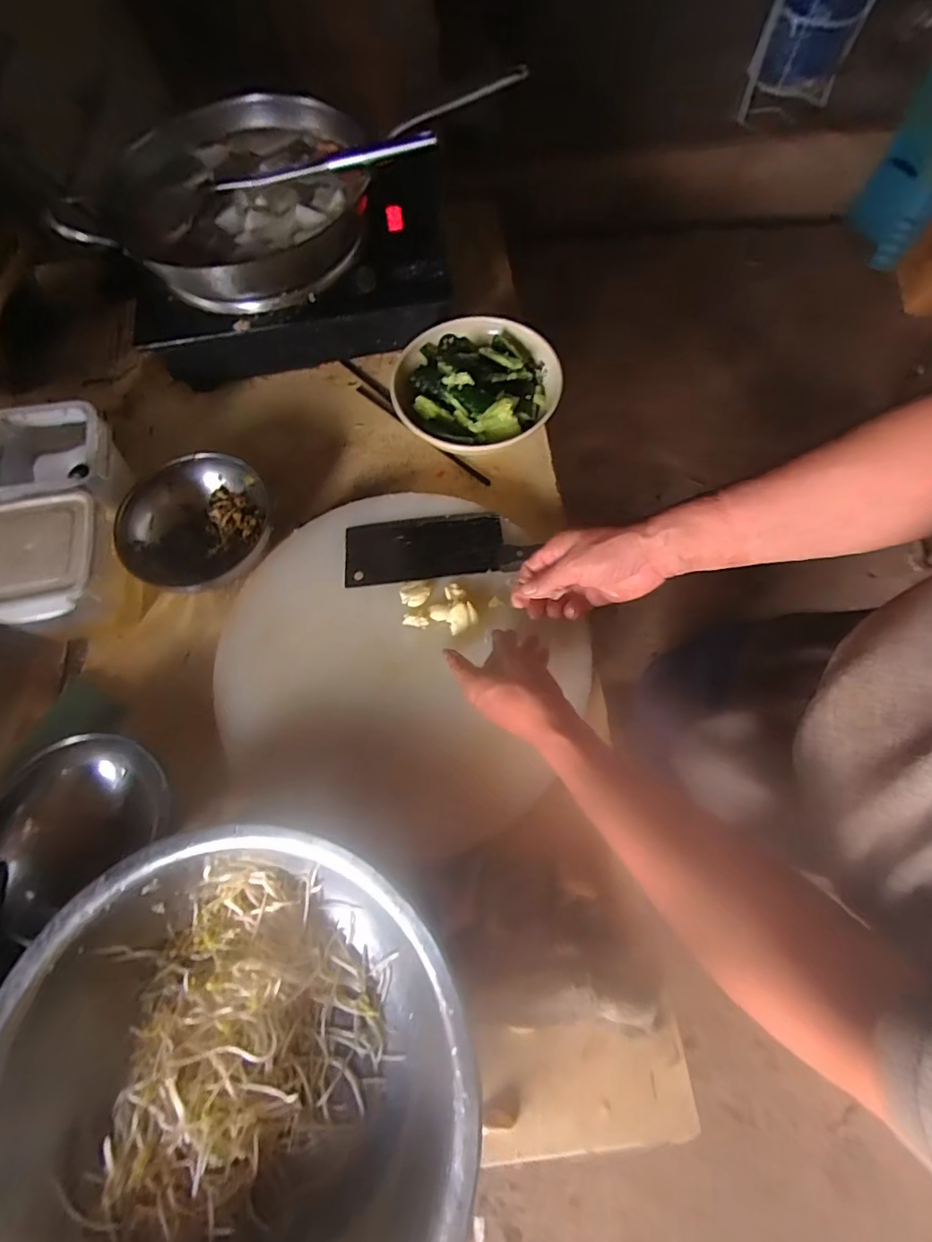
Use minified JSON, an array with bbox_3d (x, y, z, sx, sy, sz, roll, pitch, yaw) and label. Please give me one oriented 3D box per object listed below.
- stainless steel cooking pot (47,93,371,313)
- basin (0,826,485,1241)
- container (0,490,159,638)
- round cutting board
[{"bbox_3d":[-0.302,-0.547,0.668,0.341,0.074,0.324,-1,69,2],"label":"stainless steel cooking pot"},{"bbox_3d":[-0.173,0.357,0.410,0.354,0.127,0.340,-1,69,2],"label":"basin"},{"bbox_3d":[-0.436,-0.053,0.561,0.126,0.119,0.134,-14,70,-3],"label":"container"},{"bbox_3d":[-0.068,0.028,0.527,0.370,0.031,0.372,-1,69,2],"label":"round cutting board"}]

